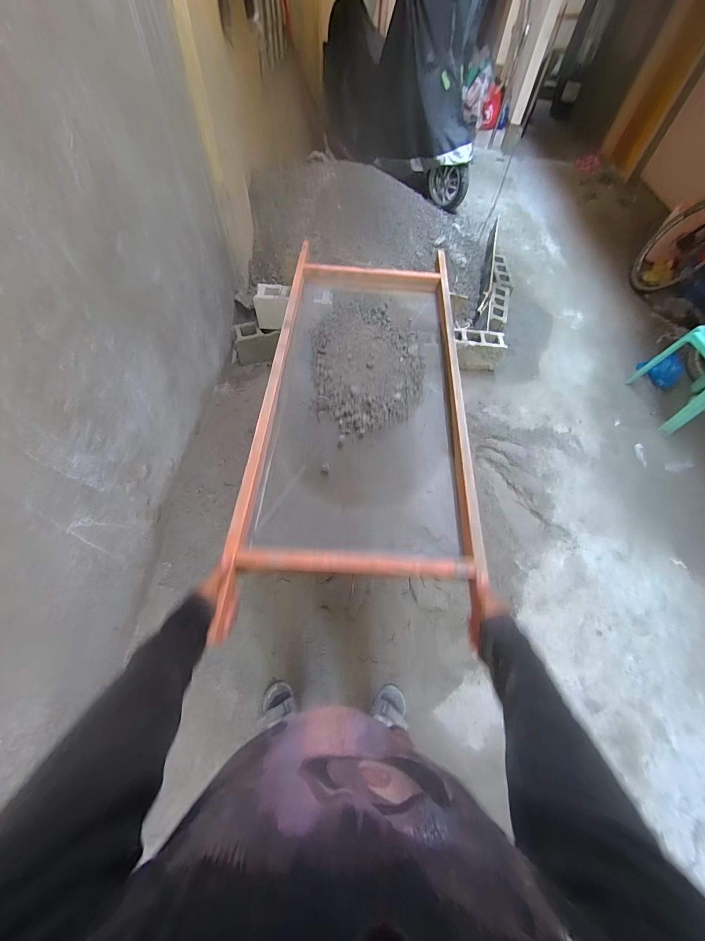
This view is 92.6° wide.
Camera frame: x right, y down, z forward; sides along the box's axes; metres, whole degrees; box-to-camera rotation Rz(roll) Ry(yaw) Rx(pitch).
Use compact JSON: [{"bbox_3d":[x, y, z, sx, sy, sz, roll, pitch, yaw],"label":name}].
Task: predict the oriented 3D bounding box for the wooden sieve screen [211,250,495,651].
[{"bbox_3d":[0.029,-0.163,0.800,0.444,0.077,0.989,5,60,-1],"label":"wooden sieve screen"}]

